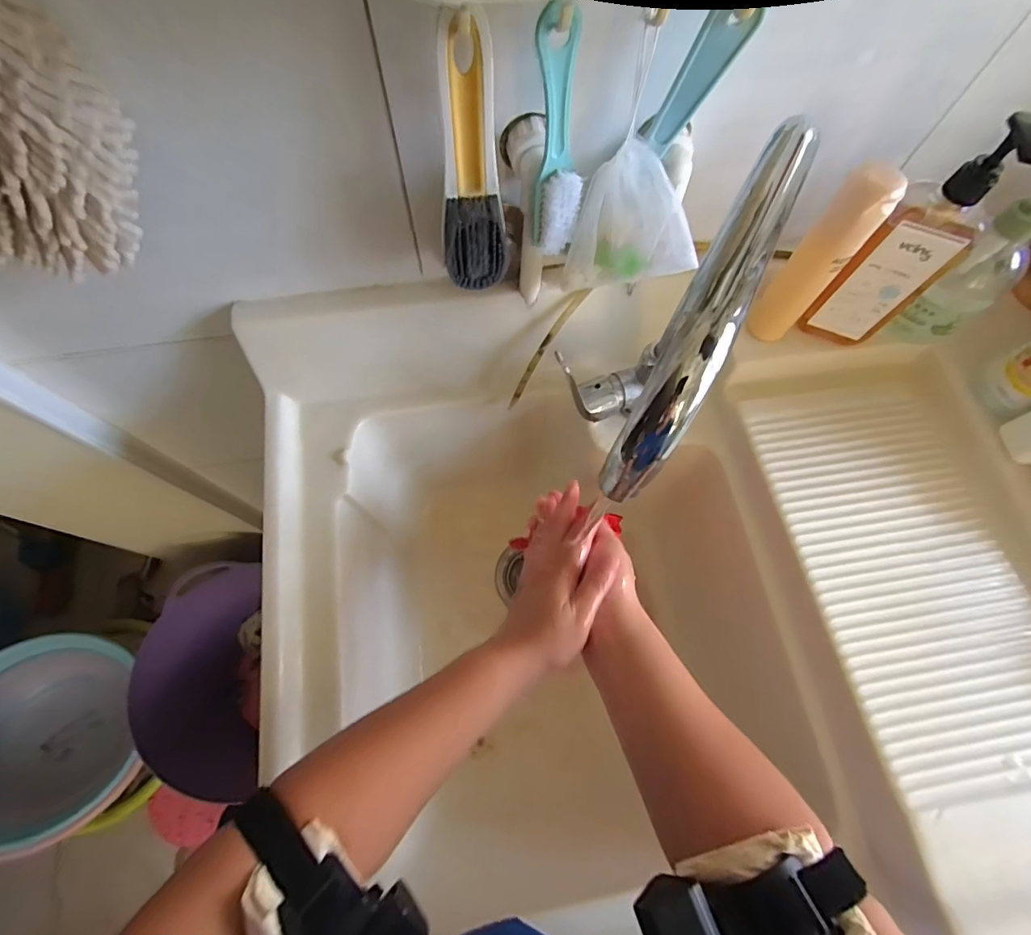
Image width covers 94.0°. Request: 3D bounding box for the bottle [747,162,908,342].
[{"bbox_3d":[0.257,-0.173,0.413,0.042,0.164,0.034,39,74,12],"label":"bottle"}]

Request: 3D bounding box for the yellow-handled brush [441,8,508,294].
[{"bbox_3d":[-0.033,-0.196,0.330,0.045,0.180,0.026,-8,70,-4],"label":"yellow-handled brush"}]

